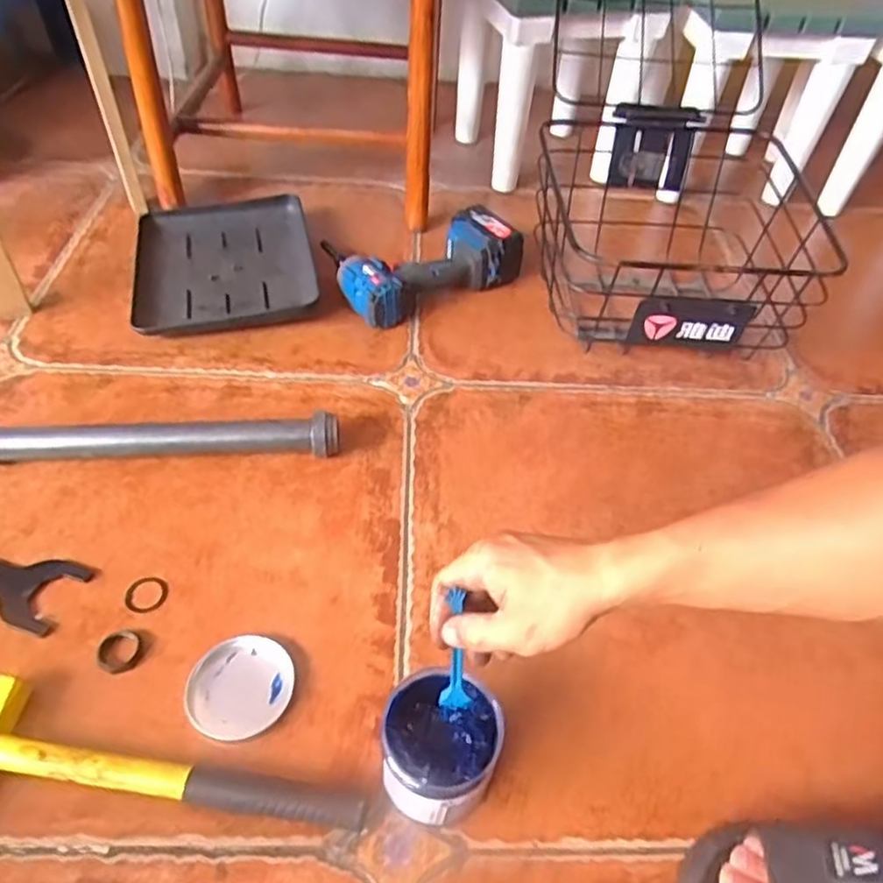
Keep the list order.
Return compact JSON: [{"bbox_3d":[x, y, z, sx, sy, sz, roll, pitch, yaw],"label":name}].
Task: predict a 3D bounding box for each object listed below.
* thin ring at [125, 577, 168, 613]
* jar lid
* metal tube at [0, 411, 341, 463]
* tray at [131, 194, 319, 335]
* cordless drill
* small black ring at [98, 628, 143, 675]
[{"bbox_3d":[-0.269,0.140,0.615,0.037,0.004,0.034,3,48,-3],"label":"thin ring"},{"bbox_3d":[-0.165,0.202,0.559,0.077,0.020,0.084,3,48,-3],"label":"jar lid"},{"bbox_3d":[-0.293,0.000,0.704,0.363,0.047,0.033,-1,49,-7],"label":"metal tube"},{"bbox_3d":[-0.301,-0.246,0.937,0.235,0.031,0.280,-7,50,-12],"label":"tray"},{"bbox_3d":[-0.018,-0.249,0.935,0.258,0.083,0.162,-12,51,-16],"label":"cordless drill"},{"bbox_3d":[-0.275,0.177,0.572,0.035,0.010,0.036,3,48,-3],"label":"small black ring"}]

